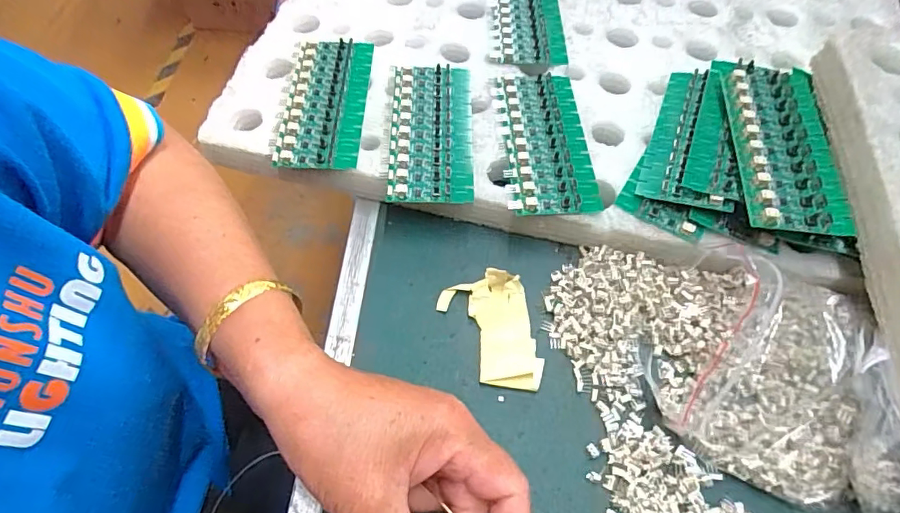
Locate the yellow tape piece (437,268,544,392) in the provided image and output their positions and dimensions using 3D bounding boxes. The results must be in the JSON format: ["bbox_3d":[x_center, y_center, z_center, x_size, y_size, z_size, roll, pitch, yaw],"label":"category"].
[{"bbox_3d":[0.028,0.049,0.340,0.053,0.021,0.082,-14,59,-7],"label":"yellow tape piece"}]

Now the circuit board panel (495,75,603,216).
[{"bbox_3d":[0.072,-0.092,0.390,0.065,0.005,0.136,-3,59,-1],"label":"circuit board panel"}]

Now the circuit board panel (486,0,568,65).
[{"bbox_3d":[0.068,-0.224,0.469,0.065,0.009,0.137,0,60,0],"label":"circuit board panel"}]

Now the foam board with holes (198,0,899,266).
[{"bbox_3d":[0.106,-0.177,0.460,0.538,0.046,0.384,11,59,8],"label":"foam board with holes"}]

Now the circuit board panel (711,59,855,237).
[{"bbox_3d":[0.227,-0.082,0.353,0.068,0.012,0.156,9,61,6],"label":"circuit board panel"}]

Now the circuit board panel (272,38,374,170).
[{"bbox_3d":[-0.098,-0.126,0.408,0.060,0.009,0.134,2,60,1],"label":"circuit board panel"}]

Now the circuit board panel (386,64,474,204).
[{"bbox_3d":[-0.014,-0.100,0.392,0.062,0.008,0.134,0,60,0],"label":"circuit board panel"}]

